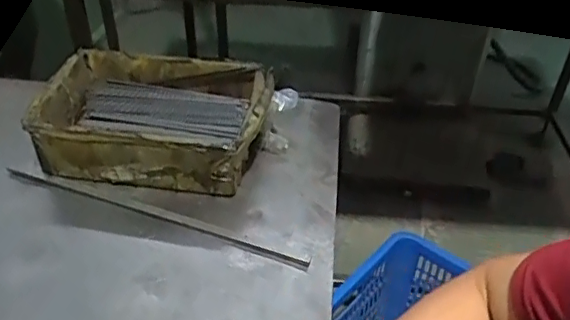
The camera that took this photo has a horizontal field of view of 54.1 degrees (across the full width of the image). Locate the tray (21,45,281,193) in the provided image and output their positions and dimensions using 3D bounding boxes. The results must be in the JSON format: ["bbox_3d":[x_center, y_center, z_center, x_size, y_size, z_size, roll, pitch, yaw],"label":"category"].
[{"bbox_3d":[-0.150,-0.051,0.659,0.247,0.075,0.175,6,39,7],"label":"tray"}]

